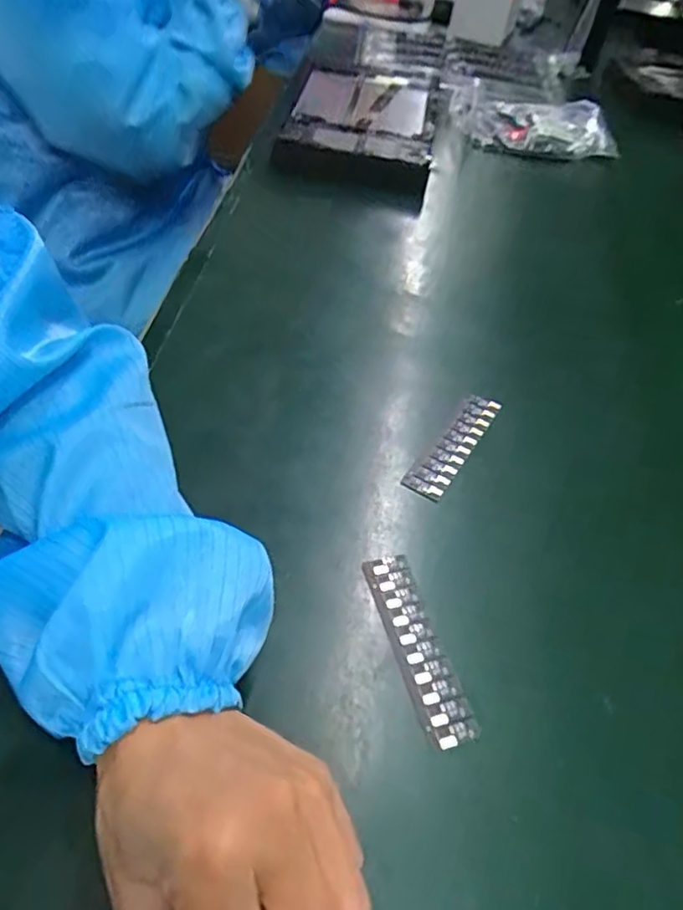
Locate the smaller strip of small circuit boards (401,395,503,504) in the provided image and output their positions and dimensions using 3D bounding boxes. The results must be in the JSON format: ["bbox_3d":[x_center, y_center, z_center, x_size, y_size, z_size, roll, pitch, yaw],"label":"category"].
[{"bbox_3d":[0.071,-0.007,0.406,0.023,0.006,0.094,26,51,19],"label":"smaller strip of small circuit boards"}]

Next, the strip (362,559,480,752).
[{"bbox_3d":[0.037,0.091,0.315,0.023,0.007,0.095,-13,50,-15],"label":"strip"}]

